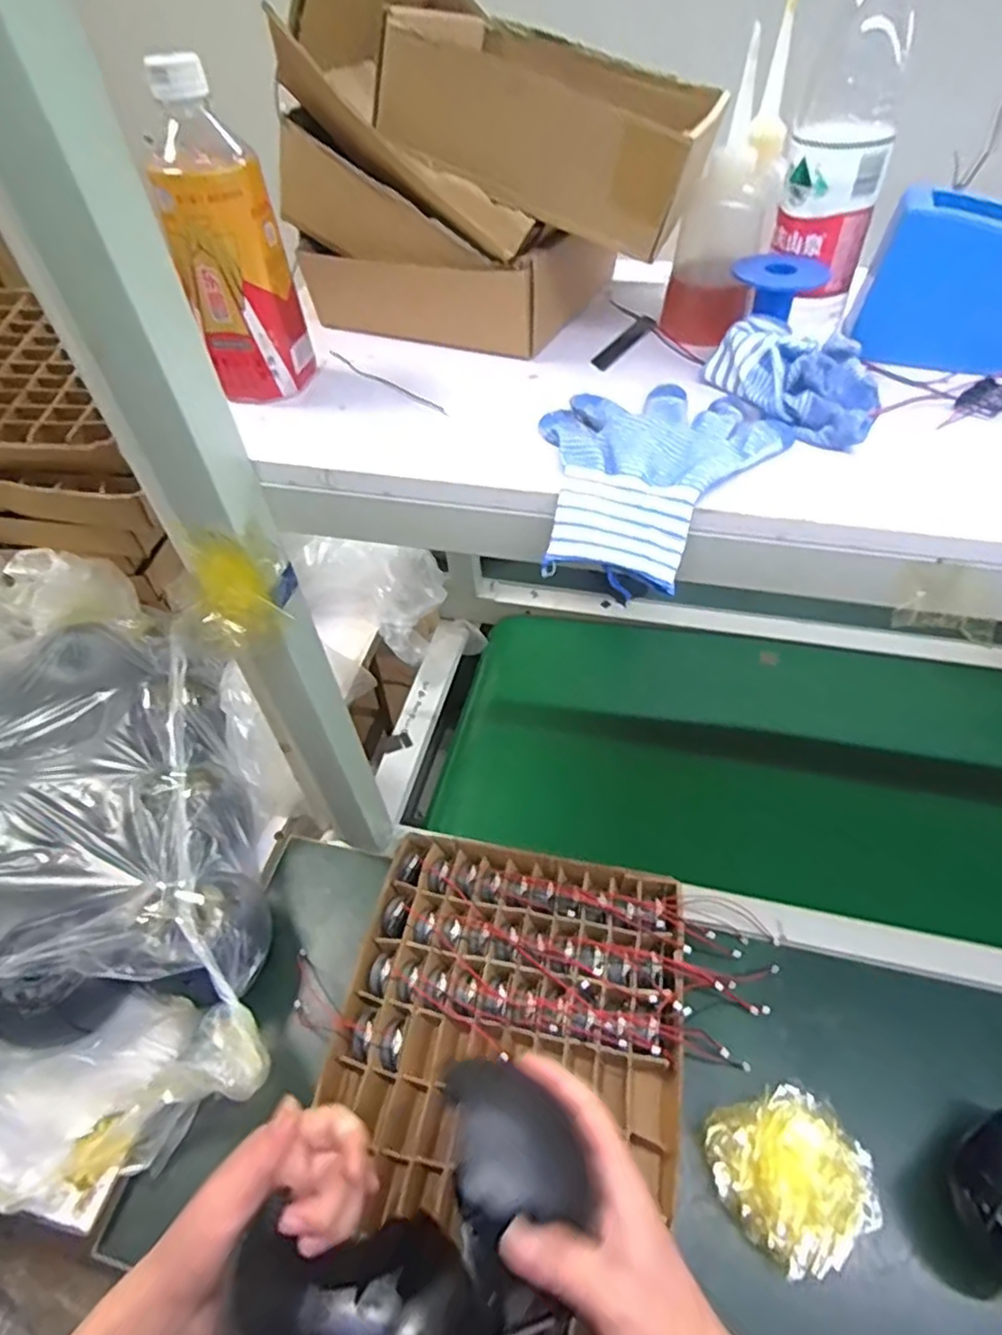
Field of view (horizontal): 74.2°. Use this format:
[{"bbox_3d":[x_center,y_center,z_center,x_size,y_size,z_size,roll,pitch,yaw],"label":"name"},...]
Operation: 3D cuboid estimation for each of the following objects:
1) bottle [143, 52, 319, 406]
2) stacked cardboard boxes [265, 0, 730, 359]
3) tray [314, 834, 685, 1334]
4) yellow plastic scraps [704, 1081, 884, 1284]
[{"bbox_3d":[-0.169,-0.264,0.424,0.058,0.170,0.055,-2,50,2],"label":"bottle"},{"bbox_3d":[0.004,-0.390,0.504,0.286,0.201,0.230,15,53,16],"label":"stacked cardboard boxes"},{"bbox_3d":[-0.002,0.393,0.600,0.308,0.054,0.444,8,51,10],"label":"tray"},{"bbox_3d":[0.234,0.412,0.544,0.103,0.101,0.121,-32,55,-21],"label":"yellow plastic scraps"}]

